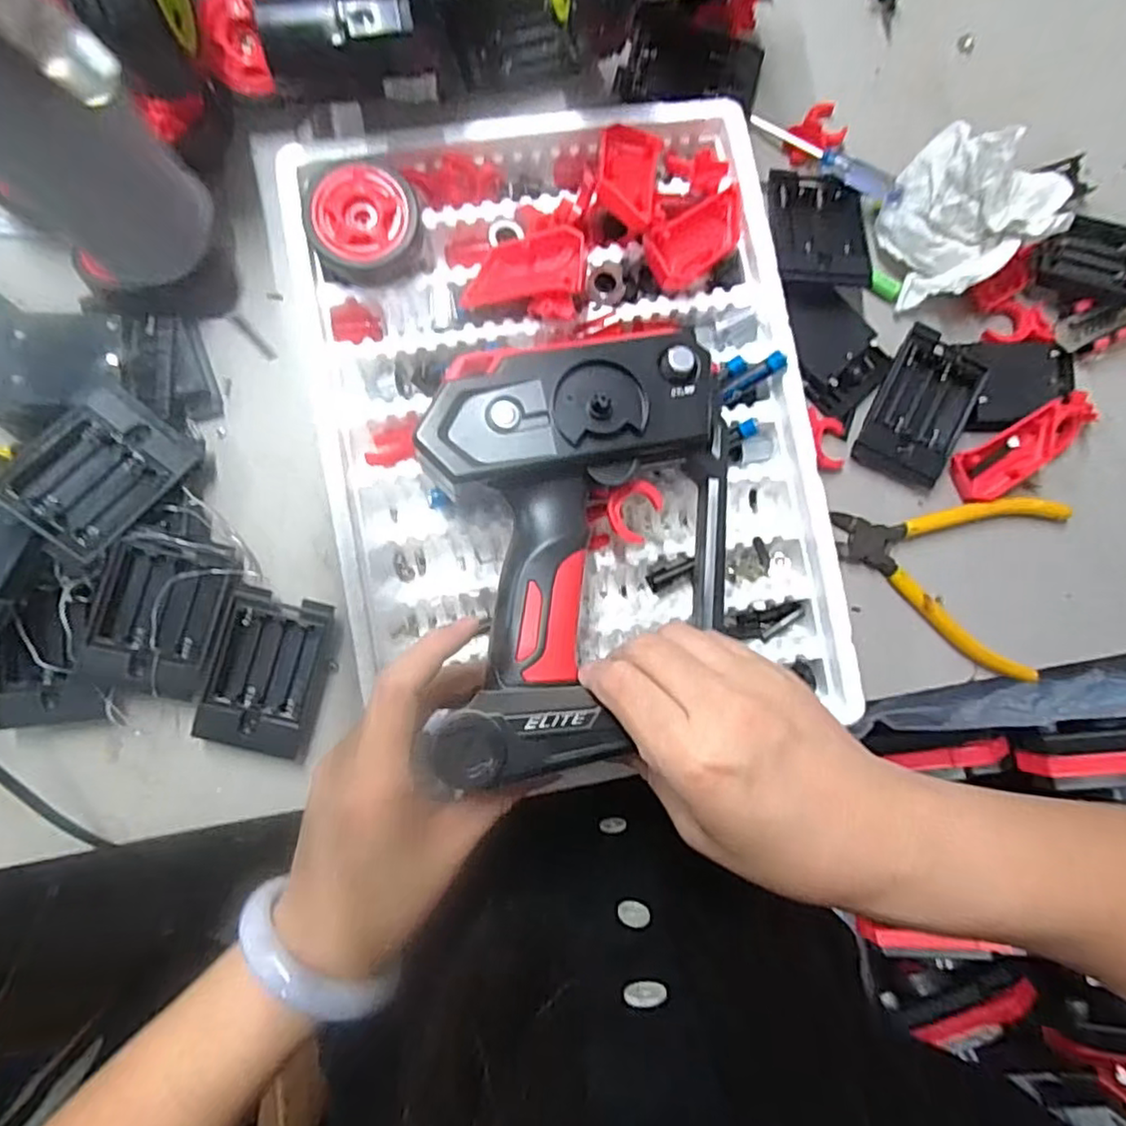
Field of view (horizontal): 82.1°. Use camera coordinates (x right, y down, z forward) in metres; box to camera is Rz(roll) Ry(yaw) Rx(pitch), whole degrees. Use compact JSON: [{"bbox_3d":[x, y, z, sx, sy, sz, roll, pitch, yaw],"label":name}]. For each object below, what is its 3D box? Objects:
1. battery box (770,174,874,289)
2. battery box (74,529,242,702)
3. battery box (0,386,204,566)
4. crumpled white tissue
[{"bbox_3d":[0.151,-0.194,0.382,0.055,0.016,0.077,2,69,-2],"label":"battery box"},{"bbox_3d":[-0.209,0.025,0.335,0.059,0.016,0.079,15,85,-5],"label":"battery box"},{"bbox_3d":[-0.232,-0.045,0.322,0.058,0.018,0.076,39,79,-20],"label":"battery box"},{"bbox_3d":[0.228,-0.202,0.369,0.075,0.061,0.081,-28,90,-7],"label":"crumpled white tissue"}]

